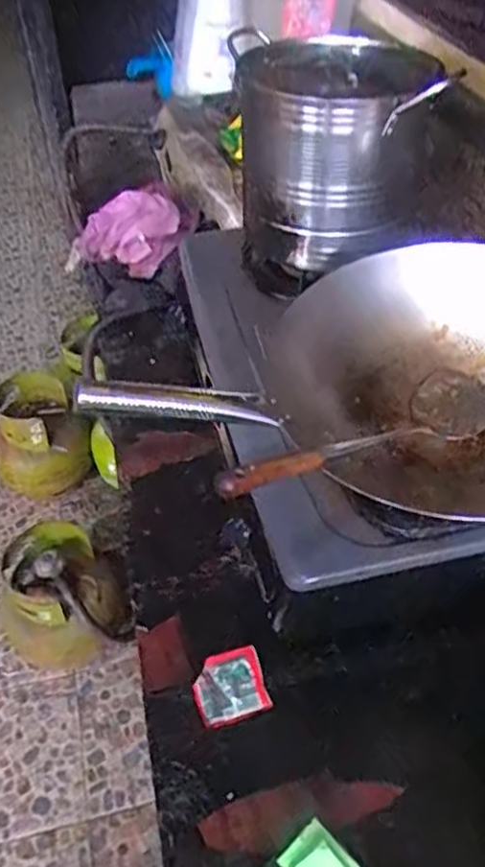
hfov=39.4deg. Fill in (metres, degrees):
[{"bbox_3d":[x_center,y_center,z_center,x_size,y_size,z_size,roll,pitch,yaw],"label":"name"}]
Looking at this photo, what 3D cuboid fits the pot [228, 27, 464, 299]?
[{"bbox_3d":[0.131,-0.414,1.030,0.253,0.275,0.224,-5,45,-4],"label":"pot"}]

